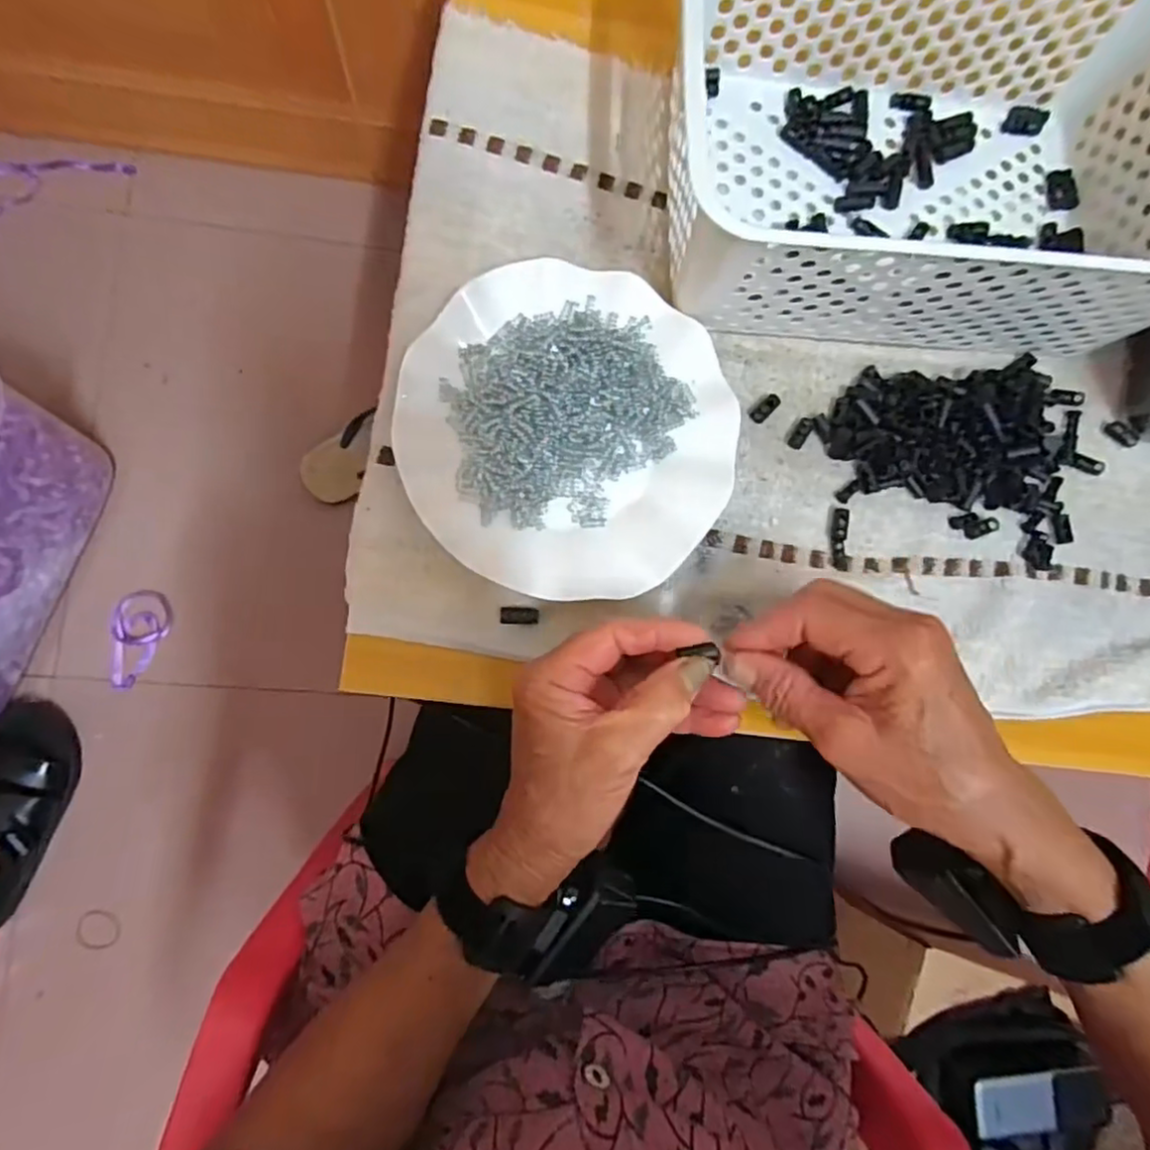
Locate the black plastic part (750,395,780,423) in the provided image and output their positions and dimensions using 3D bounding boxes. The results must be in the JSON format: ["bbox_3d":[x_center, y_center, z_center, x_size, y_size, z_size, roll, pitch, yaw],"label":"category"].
[{"bbox_3d":[0.114,-0.100,0.398,0.020,0.005,0.009,-44,90,-8],"label":"black plastic part"}]

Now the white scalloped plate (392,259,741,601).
[{"bbox_3d":[-0.003,-0.080,0.370,0.178,0.024,0.181,4,84,-5],"label":"white scalloped plate"}]

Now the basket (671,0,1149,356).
[{"bbox_3d":[0.199,-0.241,0.368,0.304,0.114,0.201,1,84,-6],"label":"basket"}]

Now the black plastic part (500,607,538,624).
[{"bbox_3d":[-0.030,0.022,0.363,0.021,0.004,0.010,1,84,-6],"label":"black plastic part"}]

